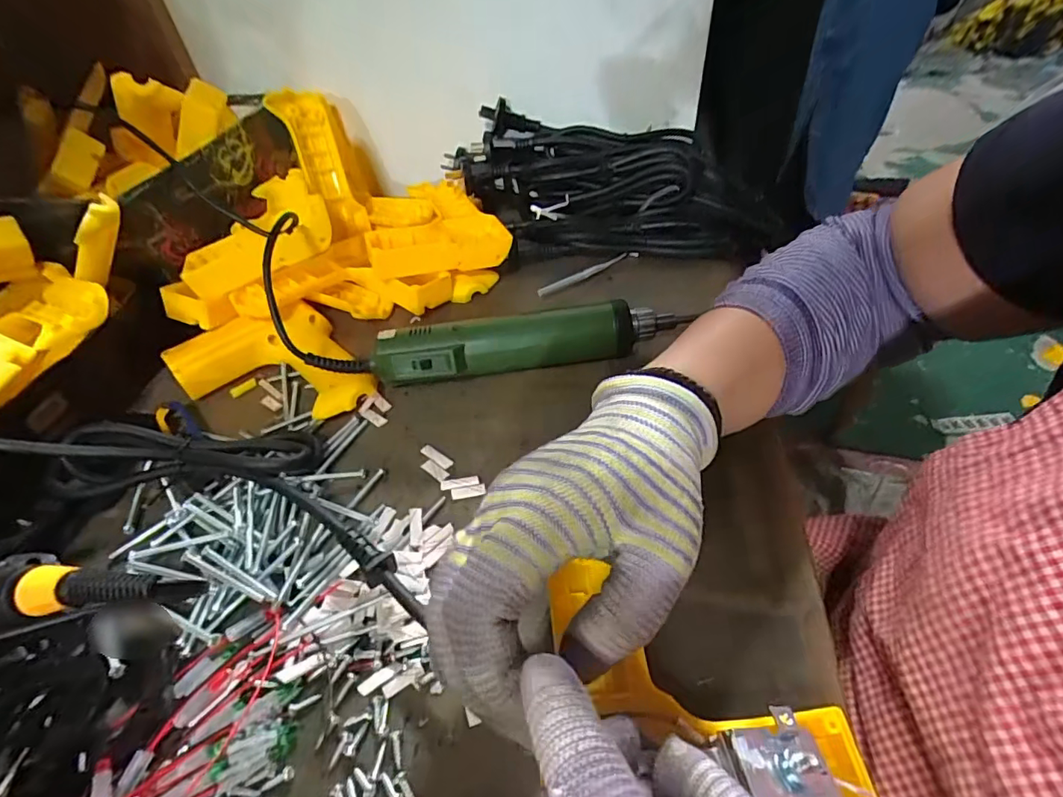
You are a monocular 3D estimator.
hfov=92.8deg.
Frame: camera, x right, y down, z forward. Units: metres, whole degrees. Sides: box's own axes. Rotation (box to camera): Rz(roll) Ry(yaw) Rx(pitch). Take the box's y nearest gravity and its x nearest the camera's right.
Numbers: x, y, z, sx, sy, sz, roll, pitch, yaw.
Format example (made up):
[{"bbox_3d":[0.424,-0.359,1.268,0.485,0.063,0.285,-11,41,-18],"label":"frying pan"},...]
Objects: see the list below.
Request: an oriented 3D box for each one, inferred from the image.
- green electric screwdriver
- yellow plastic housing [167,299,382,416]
[{"bbox_3d":[0.001,-0.036,0.368,0.221,0.045,0.036,-7,45,-3],"label":"green electric screwdriver"},{"bbox_3d":[-0.189,-0.019,0.374,0.111,0.035,0.130,-33,52,-26],"label":"yellow plastic housing"}]

